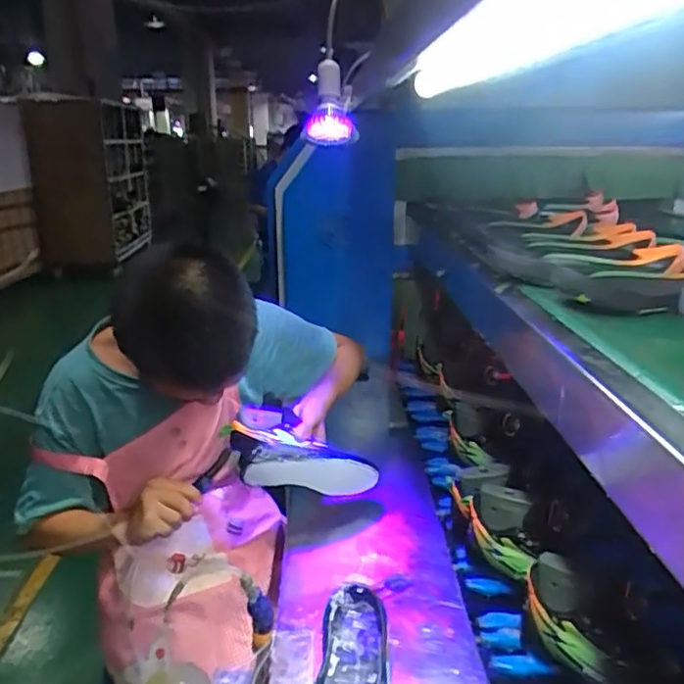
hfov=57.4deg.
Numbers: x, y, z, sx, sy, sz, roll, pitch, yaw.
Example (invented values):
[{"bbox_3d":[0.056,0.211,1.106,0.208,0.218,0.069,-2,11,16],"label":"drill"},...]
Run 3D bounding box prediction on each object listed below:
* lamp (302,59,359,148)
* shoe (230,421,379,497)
[{"bbox_3d":[-0.016,-0.362,0.952,0.088,0.118,0.090,-1,18,-1],"label":"lamp"},{"bbox_3d":[-0.057,0.191,0.964,0.235,0.080,0.078,19,13,-16],"label":"shoe"}]

